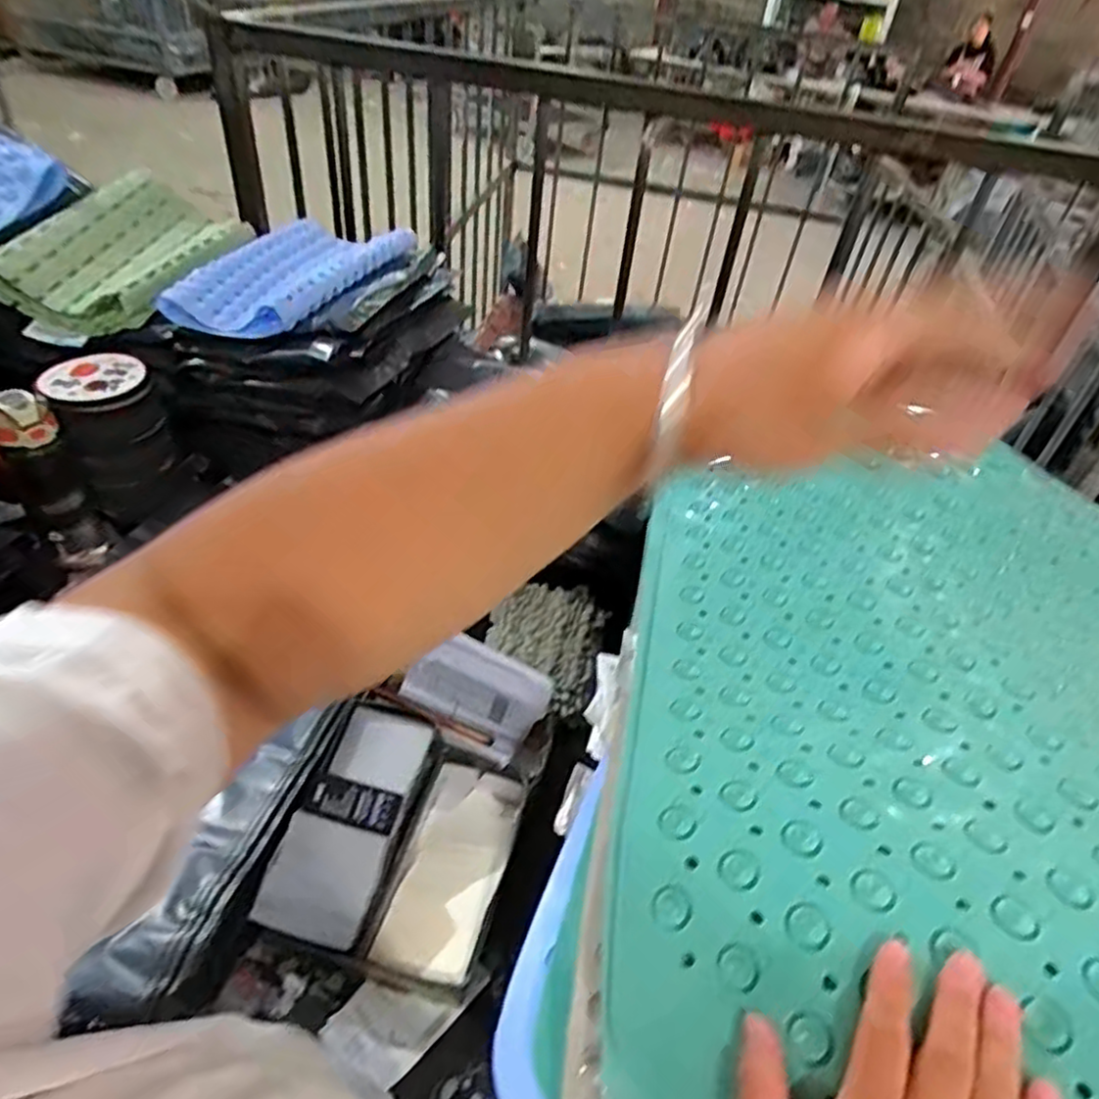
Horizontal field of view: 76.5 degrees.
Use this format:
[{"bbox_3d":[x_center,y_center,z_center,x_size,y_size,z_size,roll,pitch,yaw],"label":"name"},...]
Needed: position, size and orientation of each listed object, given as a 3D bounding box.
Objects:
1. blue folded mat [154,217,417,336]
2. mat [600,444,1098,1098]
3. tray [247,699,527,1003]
[{"bbox_3d":[-0.391,-0.431,1.093,0.224,0.069,0.394,18,42,12],"label":"blue folded mat"},{"bbox_3d":[0.302,0.116,0.542,0.455,0.103,0.645,12,41,6],"label":"mat"},{"bbox_3d":[-0.144,0.288,0.682,0.202,0.093,0.220,13,41,7],"label":"tray"}]

